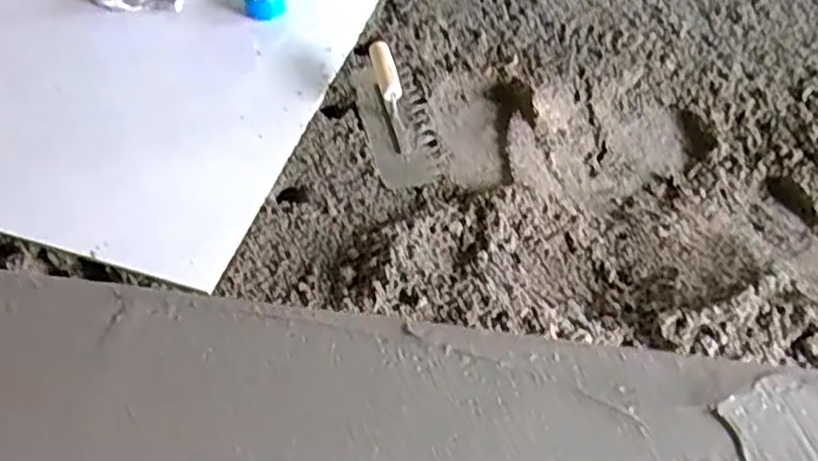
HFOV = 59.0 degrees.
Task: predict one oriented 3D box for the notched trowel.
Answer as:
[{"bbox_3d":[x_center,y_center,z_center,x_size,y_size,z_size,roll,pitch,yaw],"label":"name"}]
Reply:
[{"bbox_3d":[-0.022,-0.187,1.143,0.107,0.063,0.285,-11,53,-10],"label":"notched trowel"}]

